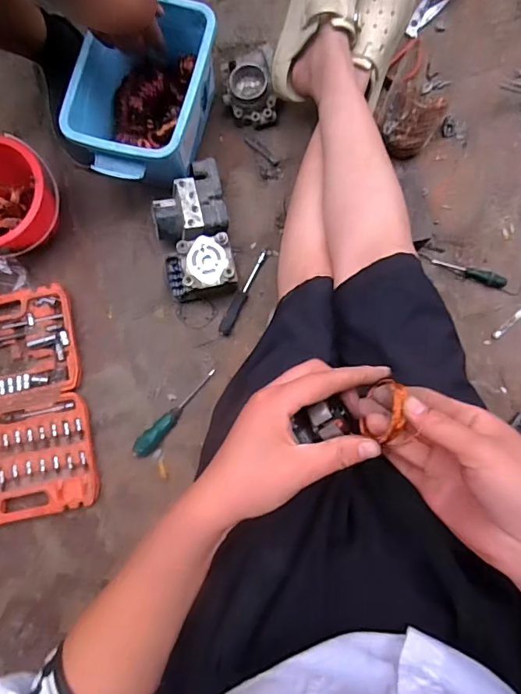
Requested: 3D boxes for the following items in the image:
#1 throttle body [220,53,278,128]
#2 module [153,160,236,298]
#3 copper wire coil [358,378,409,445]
[{"bbox_3d":[-0.021,-0.450,0.819,0.092,0.052,0.123,-5,85,4],"label":"throttle body"},{"bbox_3d":[-0.110,-0.189,0.790,0.122,0.087,0.206,-10,85,4],"label":"module"},{"bbox_3d":[0.085,0.043,0.316,0.028,0.017,0.040,26,88,6],"label":"copper wire coil"}]

